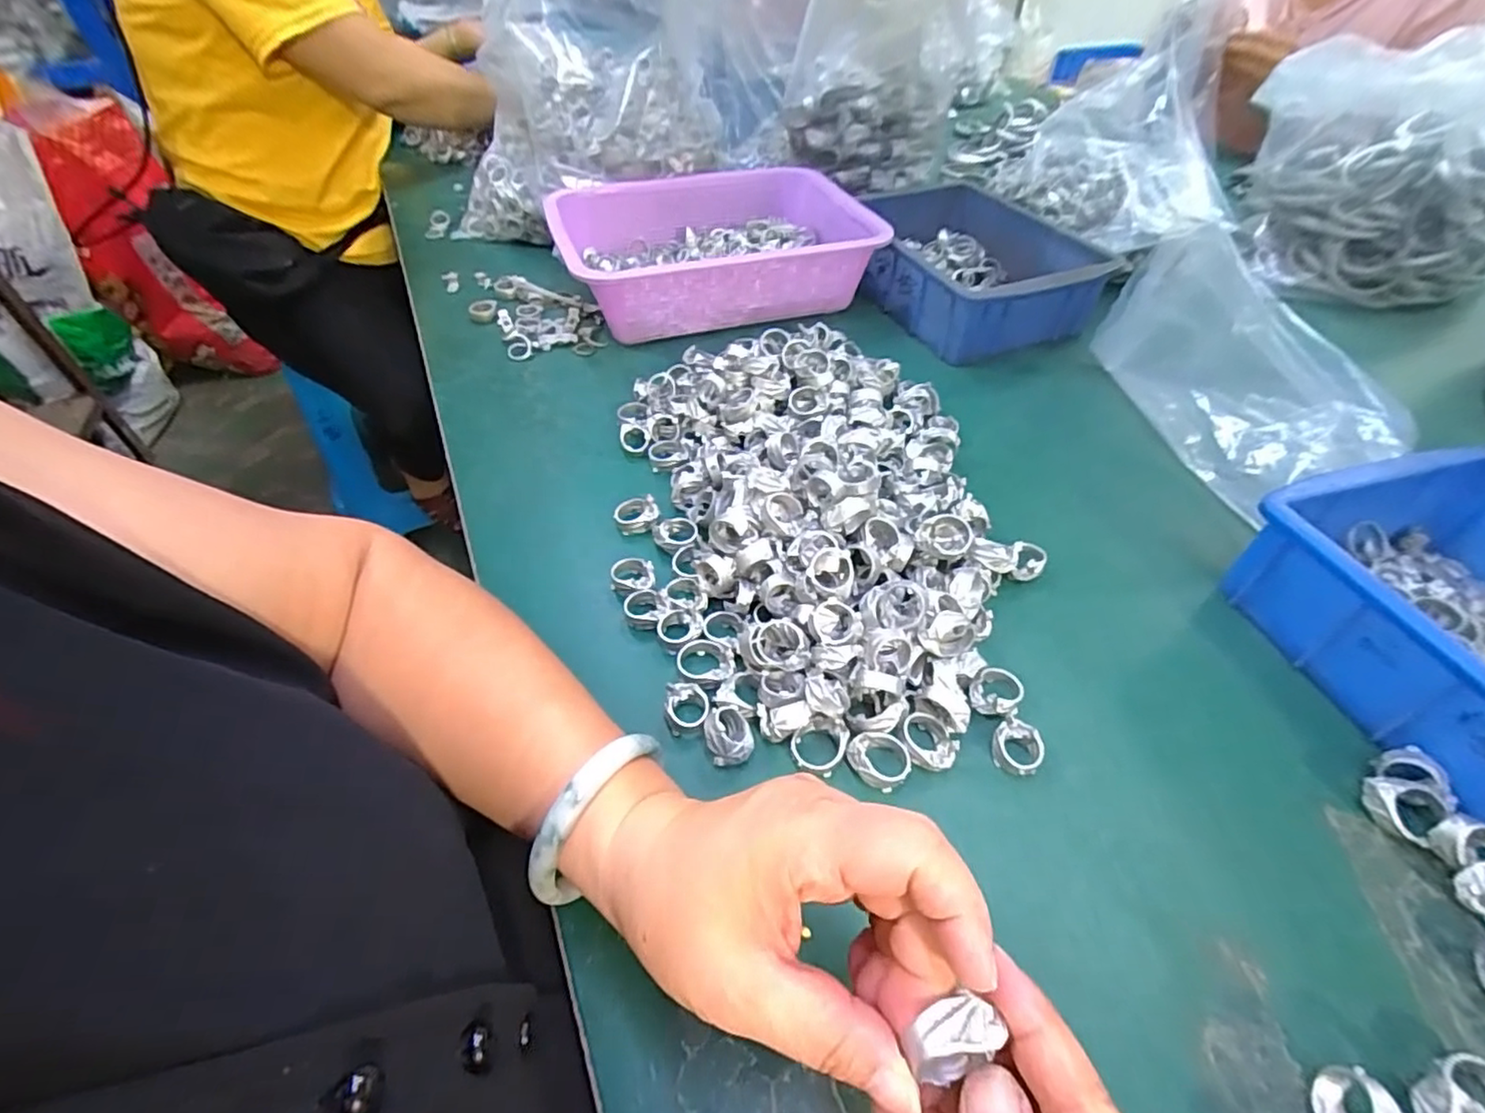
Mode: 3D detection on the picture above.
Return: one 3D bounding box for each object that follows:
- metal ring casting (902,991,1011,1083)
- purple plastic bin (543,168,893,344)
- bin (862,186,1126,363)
[{"bbox_3d":[0.057,0.134,0.174,0.026,0.019,0.016,-15,49,-14],"label":"metal ring casting"},{"bbox_3d":[-0.030,-0.310,0.637,0.296,0.076,0.214,-17,50,-15],"label":"purple plastic bin"},{"bbox_3d":[0.224,-0.295,0.645,0.191,0.074,0.243,-13,49,-12],"label":"bin"}]

